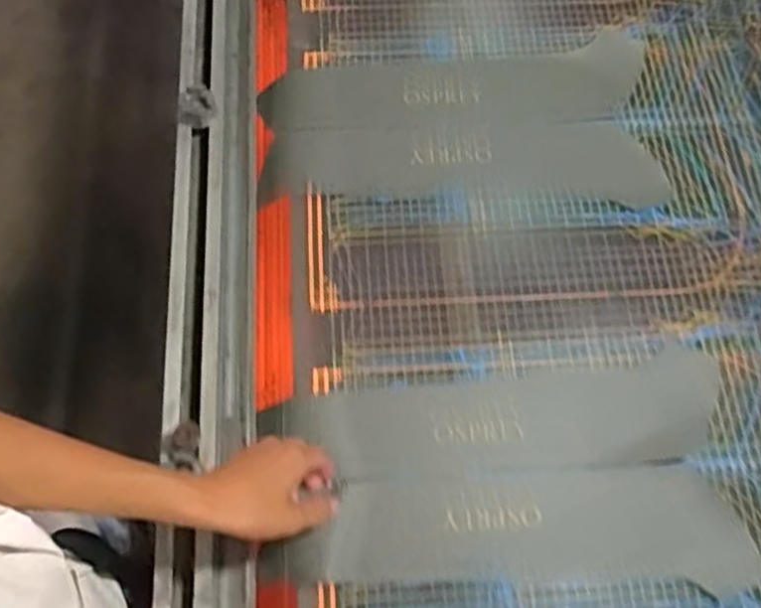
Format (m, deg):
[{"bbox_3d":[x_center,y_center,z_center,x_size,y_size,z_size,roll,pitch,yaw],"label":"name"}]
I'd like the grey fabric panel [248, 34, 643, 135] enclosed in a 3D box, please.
[{"bbox_3d":[0.091,-0.245,0.829,0.441,0.011,0.107,-8,67,-6],"label":"grey fabric panel"}]

